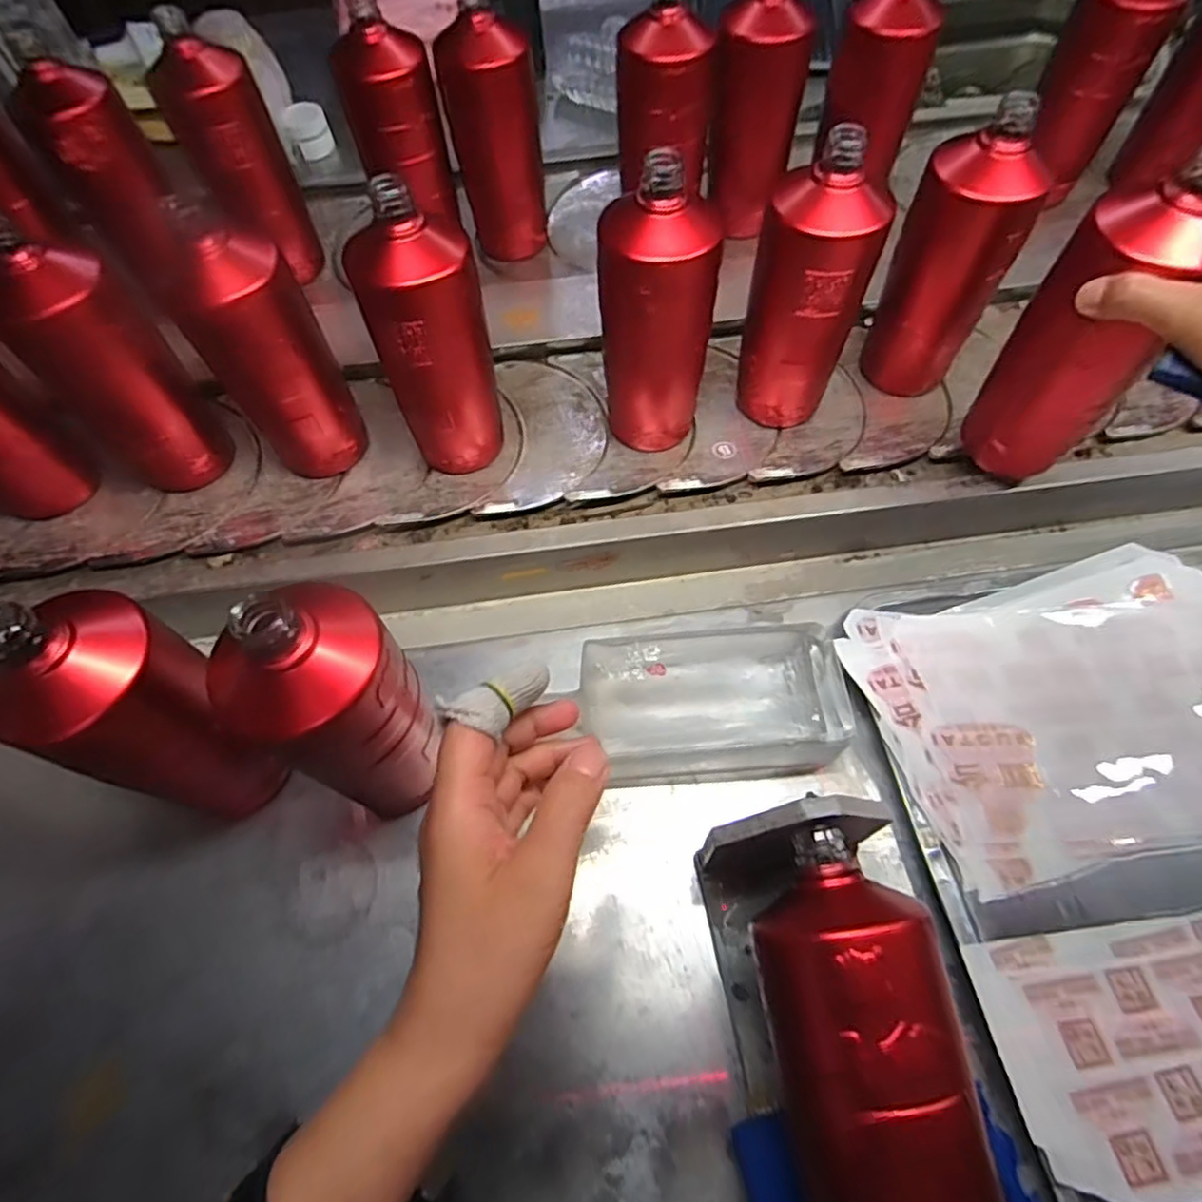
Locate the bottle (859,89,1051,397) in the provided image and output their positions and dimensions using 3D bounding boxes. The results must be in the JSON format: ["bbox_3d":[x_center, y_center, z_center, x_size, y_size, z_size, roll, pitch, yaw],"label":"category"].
[{"bbox_3d":[0.274,-0.257,0.509,0.079,0.195,0.080,-22,65,-10],"label":"bottle"}]

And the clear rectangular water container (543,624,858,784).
[{"bbox_3d":[0.077,0.071,0.454,0.178,0.049,0.095,-4,64,-1],"label":"clear rectangular water container"}]

